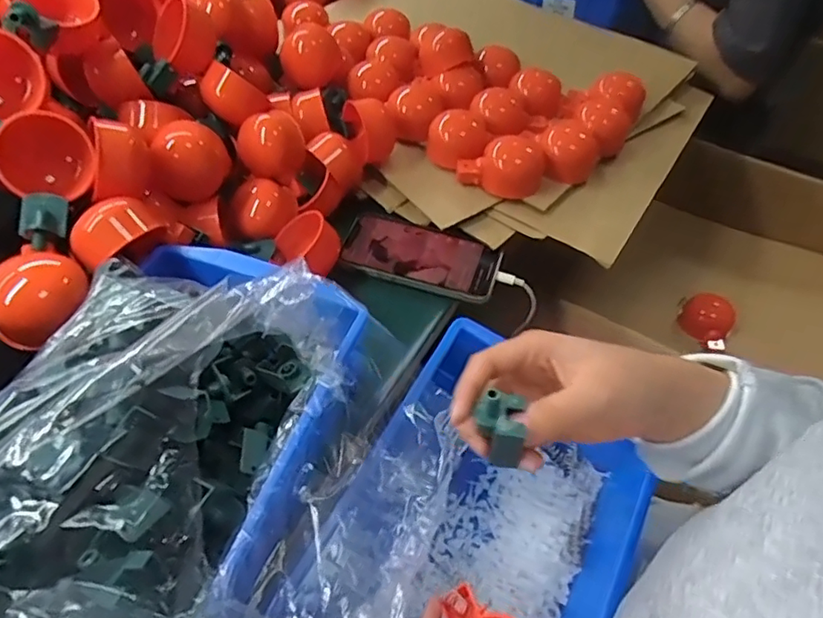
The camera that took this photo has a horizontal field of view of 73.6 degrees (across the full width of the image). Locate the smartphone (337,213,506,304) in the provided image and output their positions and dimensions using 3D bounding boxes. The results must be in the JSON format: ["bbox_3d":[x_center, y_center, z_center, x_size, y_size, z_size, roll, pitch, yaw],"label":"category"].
[{"bbox_3d":[0.009,-0.050,0.511,0.143,0.010,0.071,18,53,13],"label":"smartphone"}]

